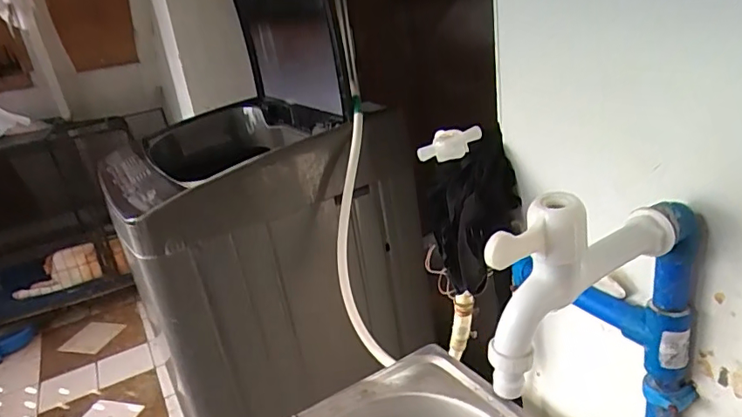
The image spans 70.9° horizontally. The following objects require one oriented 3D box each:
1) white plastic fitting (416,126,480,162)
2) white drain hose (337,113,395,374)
[{"bbox_3d":[0.078,-0.063,0.516,0.066,0.024,0.028,-22,22,2],"label":"white plastic fitting"},{"bbox_3d":[-0.025,0.032,0.890,0.081,0.409,0.074,-5,-11,6],"label":"white drain hose"}]

